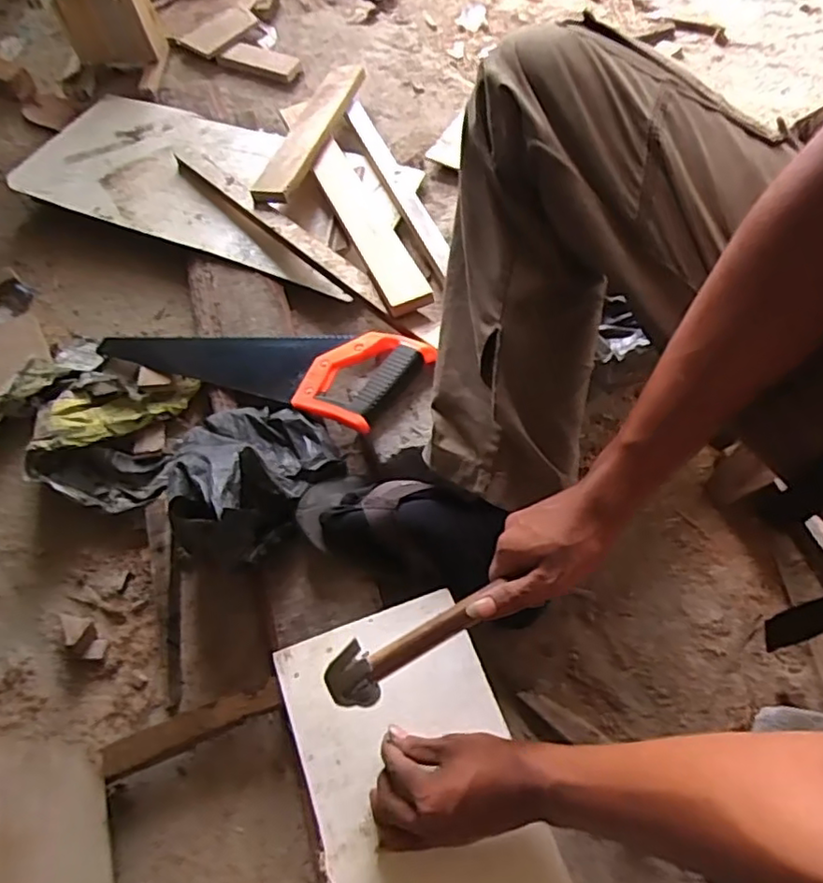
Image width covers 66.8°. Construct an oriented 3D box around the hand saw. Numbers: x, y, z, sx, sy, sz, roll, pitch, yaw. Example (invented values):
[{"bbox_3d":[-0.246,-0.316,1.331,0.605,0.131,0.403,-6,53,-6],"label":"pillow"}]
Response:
[{"bbox_3d":[-0.188,-0.087,0.732,0.415,0.023,0.112,7,61,20],"label":"hand saw"}]

